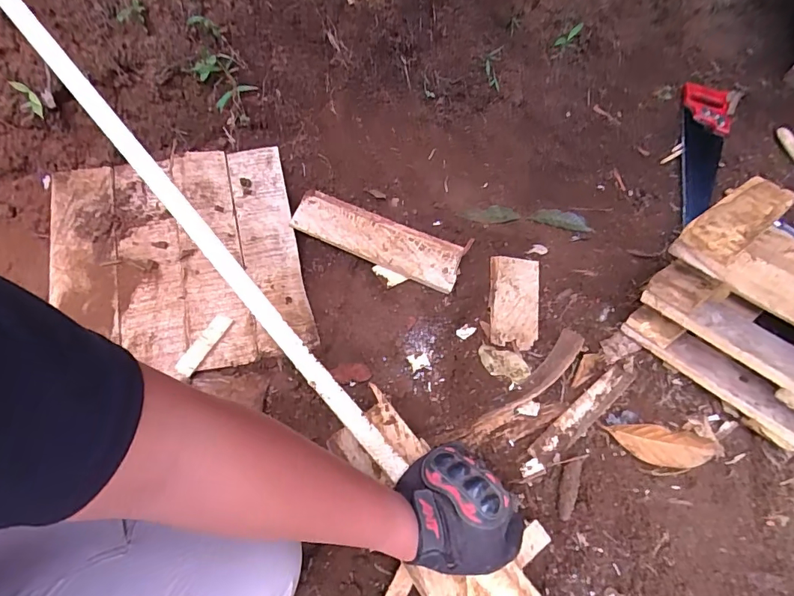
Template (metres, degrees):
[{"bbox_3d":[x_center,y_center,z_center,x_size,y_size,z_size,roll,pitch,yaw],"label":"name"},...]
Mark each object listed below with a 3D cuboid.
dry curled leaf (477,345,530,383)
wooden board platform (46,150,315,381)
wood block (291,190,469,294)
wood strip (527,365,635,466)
[{"bbox_3d":[0.153,0.094,0.660,0.075,0.010,0.041,17,69,2],"label":"dry curled leaf"},{"bbox_3d":[-0.343,-0.068,0.722,0.356,0.017,0.396,-12,65,-11],"label":"wooden board platform"},{"bbox_3d":[-0.033,-0.100,0.757,0.283,0.017,0.084,23,72,8],"label":"wood block"},{"bbox_3d":[0.251,0.151,0.617,0.195,0.009,0.031,-34,53,-21],"label":"wood strip"}]

